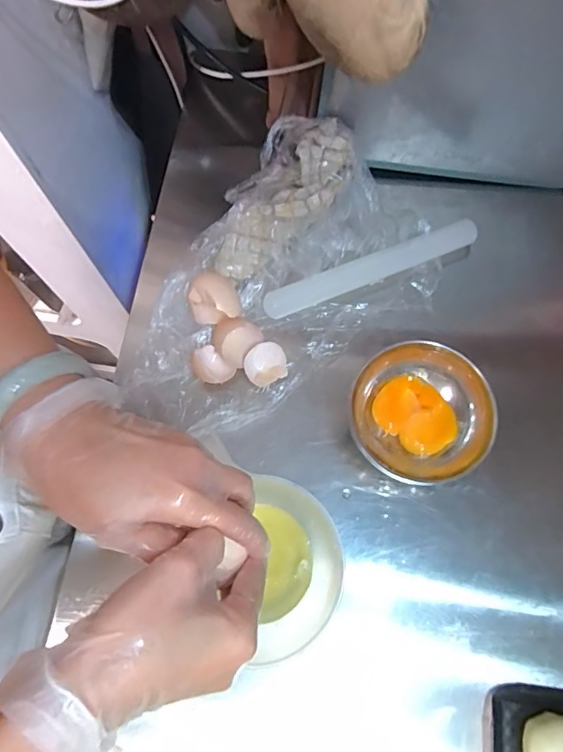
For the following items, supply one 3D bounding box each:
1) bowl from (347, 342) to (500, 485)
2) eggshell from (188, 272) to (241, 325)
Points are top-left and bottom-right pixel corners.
[{"bbox_3d":[0.113,0.032,0.417,0.109,0.062,0.099,33,75,9],"label":"bowl"},{"bbox_3d":[-0.057,-0.067,0.443,0.044,0.048,0.038,11,73,3],"label":"eggshell"}]

